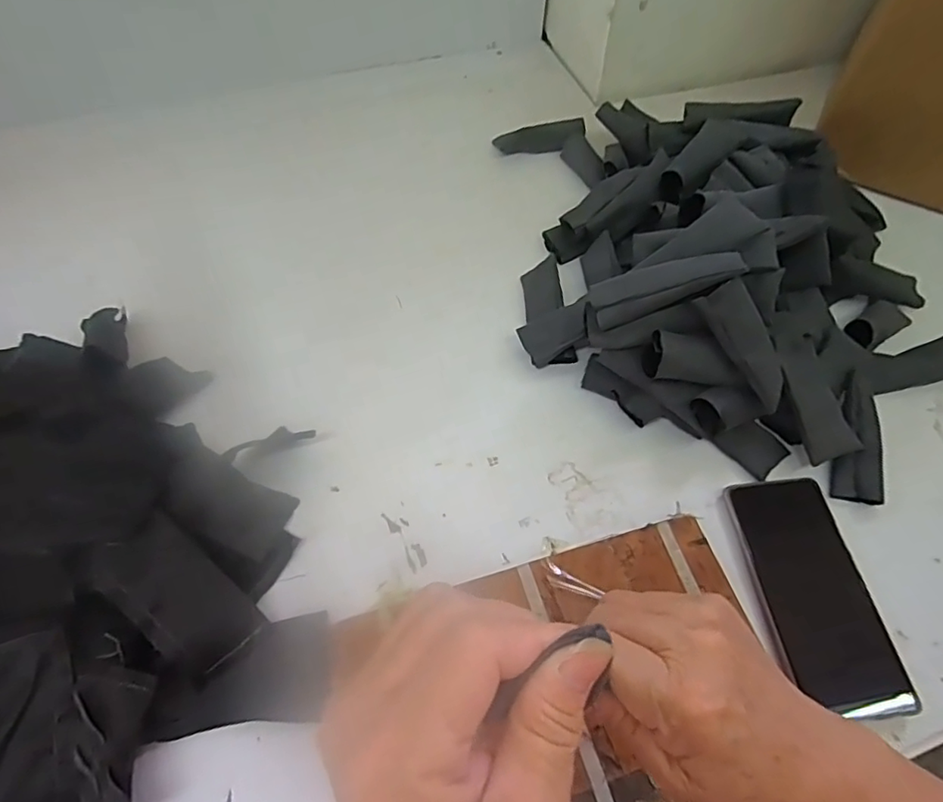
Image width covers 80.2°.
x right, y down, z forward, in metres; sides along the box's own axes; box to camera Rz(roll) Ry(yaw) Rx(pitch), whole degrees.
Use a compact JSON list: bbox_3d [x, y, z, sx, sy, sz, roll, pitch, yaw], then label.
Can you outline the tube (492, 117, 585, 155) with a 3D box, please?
[{"bbox_3d":[0.078,-0.303,0.645,0.103,0.016,0.033,-6,58,12],"label":"tube"}]

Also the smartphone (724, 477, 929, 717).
[{"bbox_3d":[0.242,0.131,0.393,0.076,0.015,0.157,-4,59,-4],"label":"smartphone"}]

